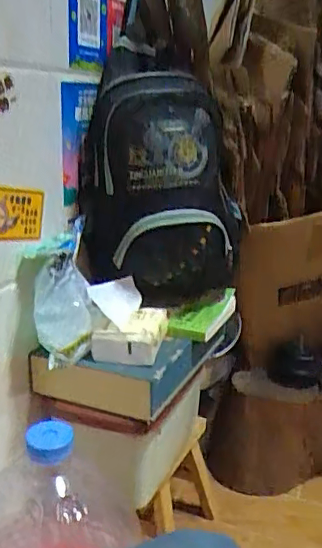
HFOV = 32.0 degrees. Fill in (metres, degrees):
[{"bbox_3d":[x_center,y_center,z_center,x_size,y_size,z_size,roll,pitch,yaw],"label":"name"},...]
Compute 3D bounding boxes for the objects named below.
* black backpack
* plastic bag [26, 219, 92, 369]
[{"bbox_3d":[-0.002,-0.160,0.997,0.280,0.408,0.239,3,17,1],"label":"black backpack"},{"bbox_3d":[-0.150,0.010,0.858,0.100,0.257,0.108,0,-25,-8],"label":"plastic bag"}]

